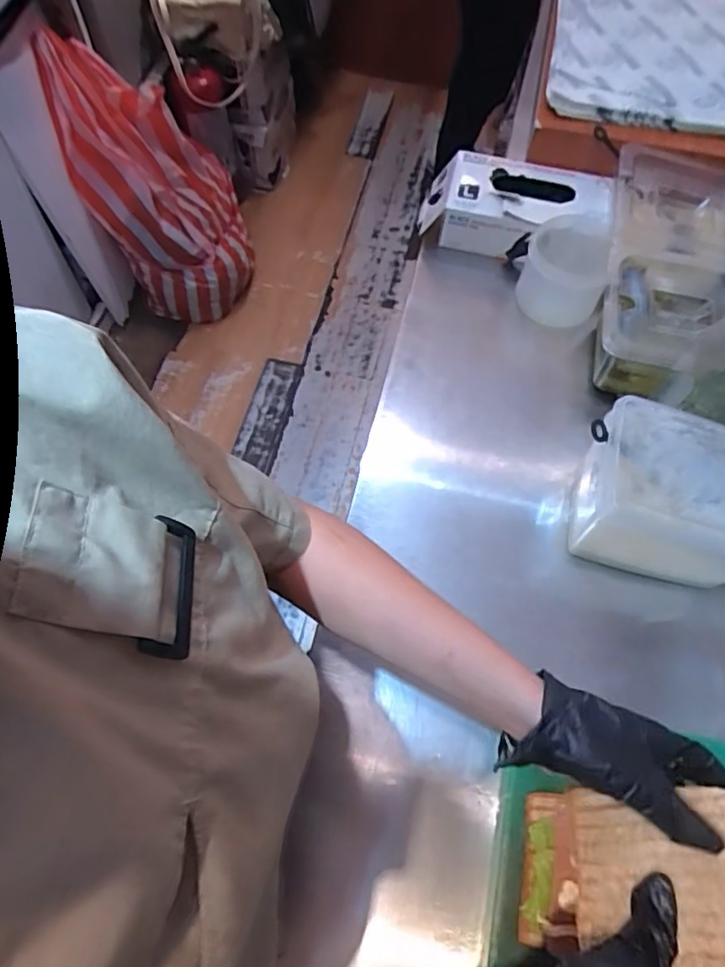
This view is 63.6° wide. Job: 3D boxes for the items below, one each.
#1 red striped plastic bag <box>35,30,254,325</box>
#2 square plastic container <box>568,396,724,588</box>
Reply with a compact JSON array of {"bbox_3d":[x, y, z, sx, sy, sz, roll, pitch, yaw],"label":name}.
[{"bbox_3d":[-0.509,-0.753,1.486,0.373,0.547,0.373,-15,65,-8],"label":"red striped plastic bag"},{"bbox_3d":[0.286,0.012,0.542,0.169,0.102,0.121,12,64,5],"label":"square plastic container"}]

